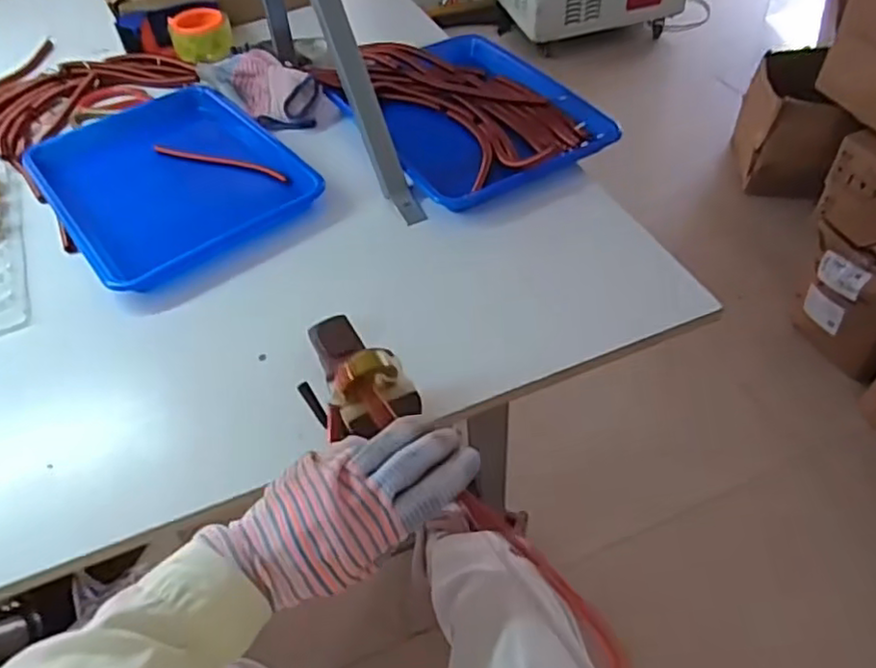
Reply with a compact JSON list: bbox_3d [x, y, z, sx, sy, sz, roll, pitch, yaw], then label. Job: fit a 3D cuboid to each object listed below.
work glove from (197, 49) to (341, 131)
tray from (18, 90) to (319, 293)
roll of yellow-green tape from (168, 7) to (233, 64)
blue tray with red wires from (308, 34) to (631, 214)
[{"bbox_3d":[-0.233,-0.326,0.870,0.200,0.055,0.090,28,57,26],"label":"work glove"},{"bbox_3d":[-0.319,-0.187,0.774,0.245,0.028,0.313,-33,54,-22],"label":"tray"},{"bbox_3d":[-0.353,-0.446,0.981,0.088,0.047,0.086,-16,50,-9],"label":"roll of yellow-green tape"},{"bbox_3d":[0.029,-0.282,0.815,0.241,0.040,0.352,-25,52,-16],"label":"blue tray with red wires"}]

